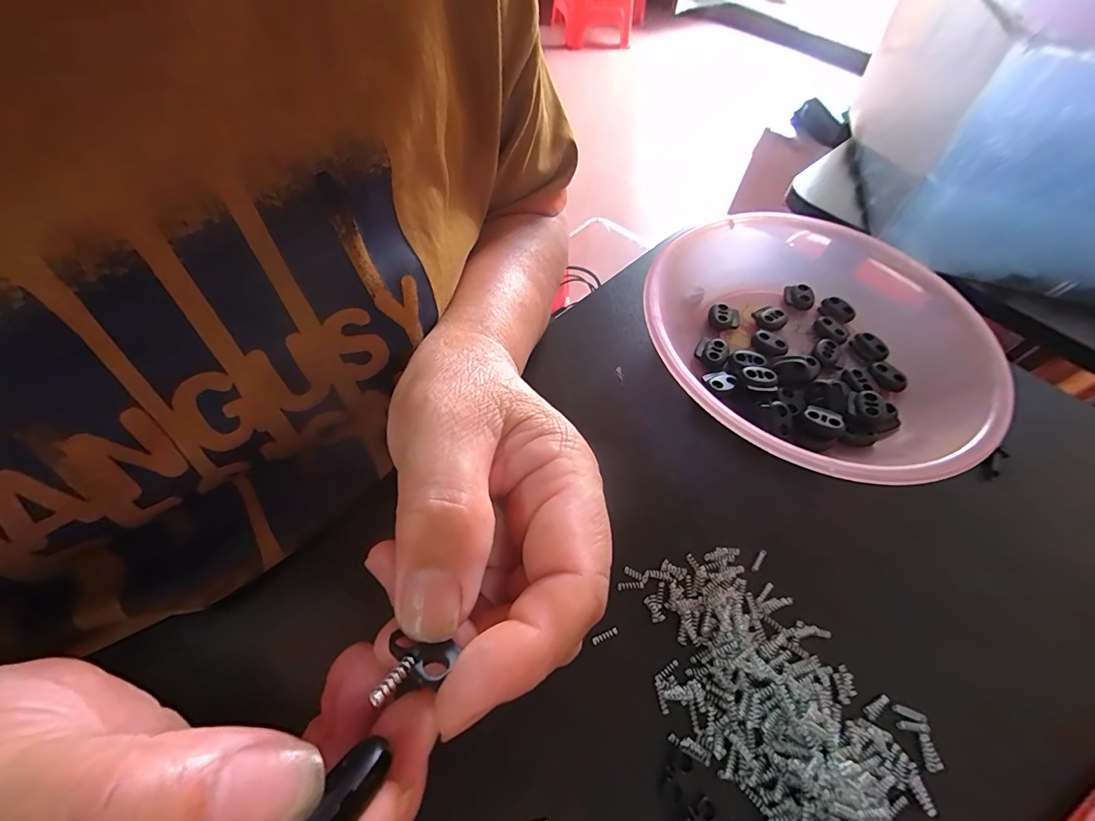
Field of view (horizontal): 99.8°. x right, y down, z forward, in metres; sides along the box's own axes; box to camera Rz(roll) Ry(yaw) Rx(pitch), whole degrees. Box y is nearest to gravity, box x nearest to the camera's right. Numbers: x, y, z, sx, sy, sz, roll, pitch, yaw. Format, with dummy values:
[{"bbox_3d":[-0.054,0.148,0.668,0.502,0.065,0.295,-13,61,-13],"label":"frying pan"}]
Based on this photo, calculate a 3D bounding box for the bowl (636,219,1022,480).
[{"bbox_3d":[0.152,-0.052,0.281,0.192,0.045,0.217,1,57,-4],"label":"bowl"}]

